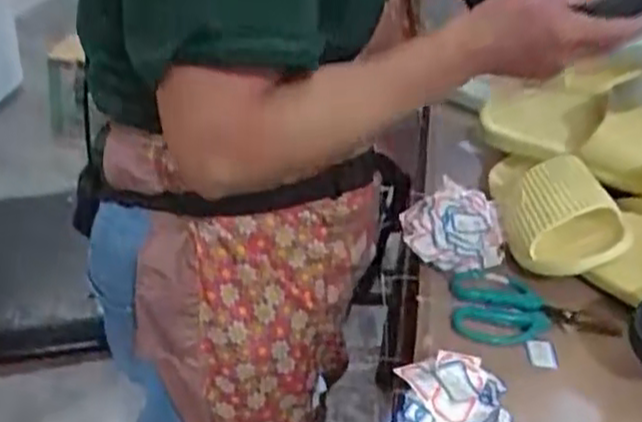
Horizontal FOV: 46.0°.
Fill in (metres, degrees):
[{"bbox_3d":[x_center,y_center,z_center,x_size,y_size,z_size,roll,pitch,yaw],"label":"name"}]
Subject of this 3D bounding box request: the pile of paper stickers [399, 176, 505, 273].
[{"bbox_3d":[0.133,0.014,0.758,0.102,0.047,0.098,10,34,10],"label":"pile of paper stickers"}]

